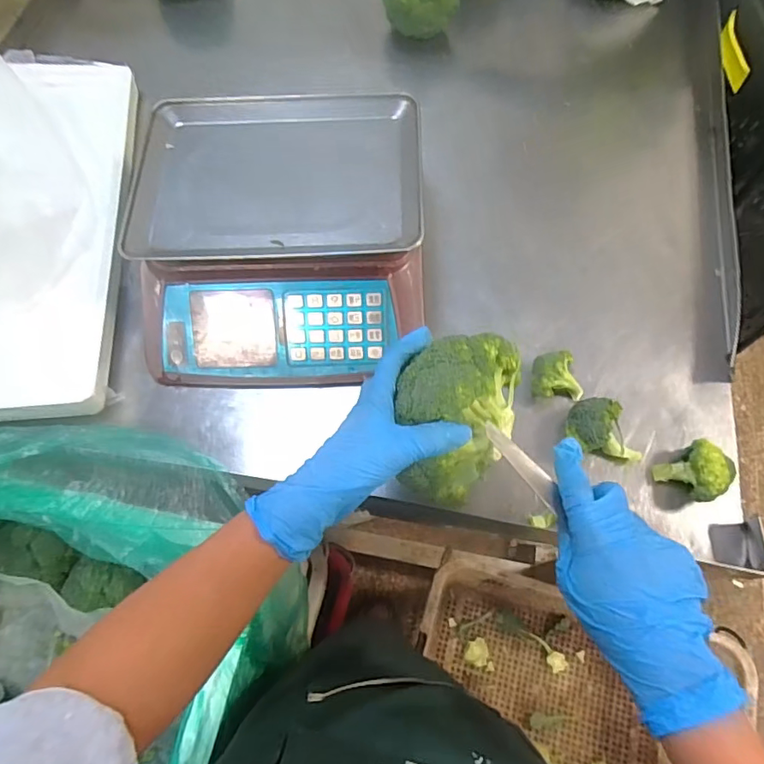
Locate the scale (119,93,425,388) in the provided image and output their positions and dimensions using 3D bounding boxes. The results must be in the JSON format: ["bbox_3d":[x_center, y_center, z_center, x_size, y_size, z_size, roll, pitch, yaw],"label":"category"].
[{"bbox_3d":[-0.118,-0.178,0.625,0.325,0.106,0.339,-1,67,2],"label":"scale"}]

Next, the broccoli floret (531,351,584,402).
[{"bbox_3d":[0.195,-0.008,0.583,0.055,0.033,0.051,-4,67,1],"label":"broccoli floret"}]

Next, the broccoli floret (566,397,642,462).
[{"bbox_3d":[0.231,0.047,0.539,0.075,0.045,0.056,0,67,3],"label":"broccoli floret"}]

